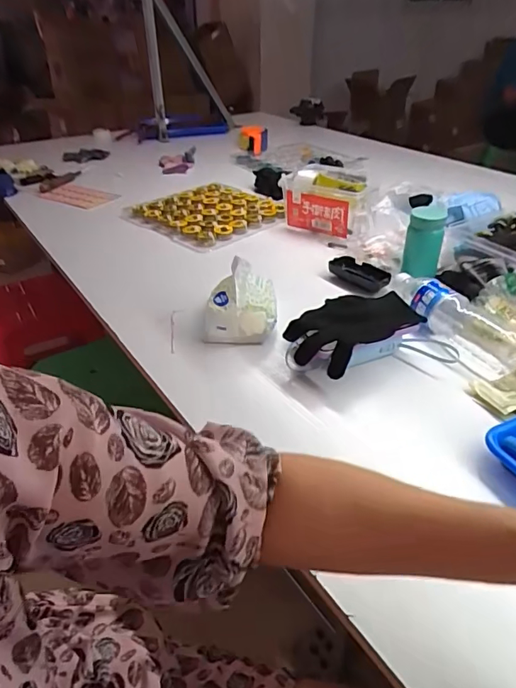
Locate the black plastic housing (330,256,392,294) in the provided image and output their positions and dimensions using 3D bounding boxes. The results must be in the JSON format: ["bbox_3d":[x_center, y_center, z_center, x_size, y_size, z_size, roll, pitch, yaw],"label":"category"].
[{"bbox_3d":[0.178,-0.122,0.832,0.055,0.025,0.110,-29,44,-33],"label":"black plastic housing"}]

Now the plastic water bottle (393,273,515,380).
[{"bbox_3d":[0.273,-0.042,0.683,0.079,0.057,0.218,-13,37,-16],"label":"plastic water bottle"}]

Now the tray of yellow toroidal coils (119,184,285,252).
[{"bbox_3d":[-0.104,-0.303,1.096,0.270,0.036,0.295,27,44,33],"label":"tray of yellow toroidal coils"}]

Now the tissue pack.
[{"bbox_3d":[-0.024,-0.061,0.700,0.101,0.092,0.108,1,36,2],"label":"tissue pack"}]

